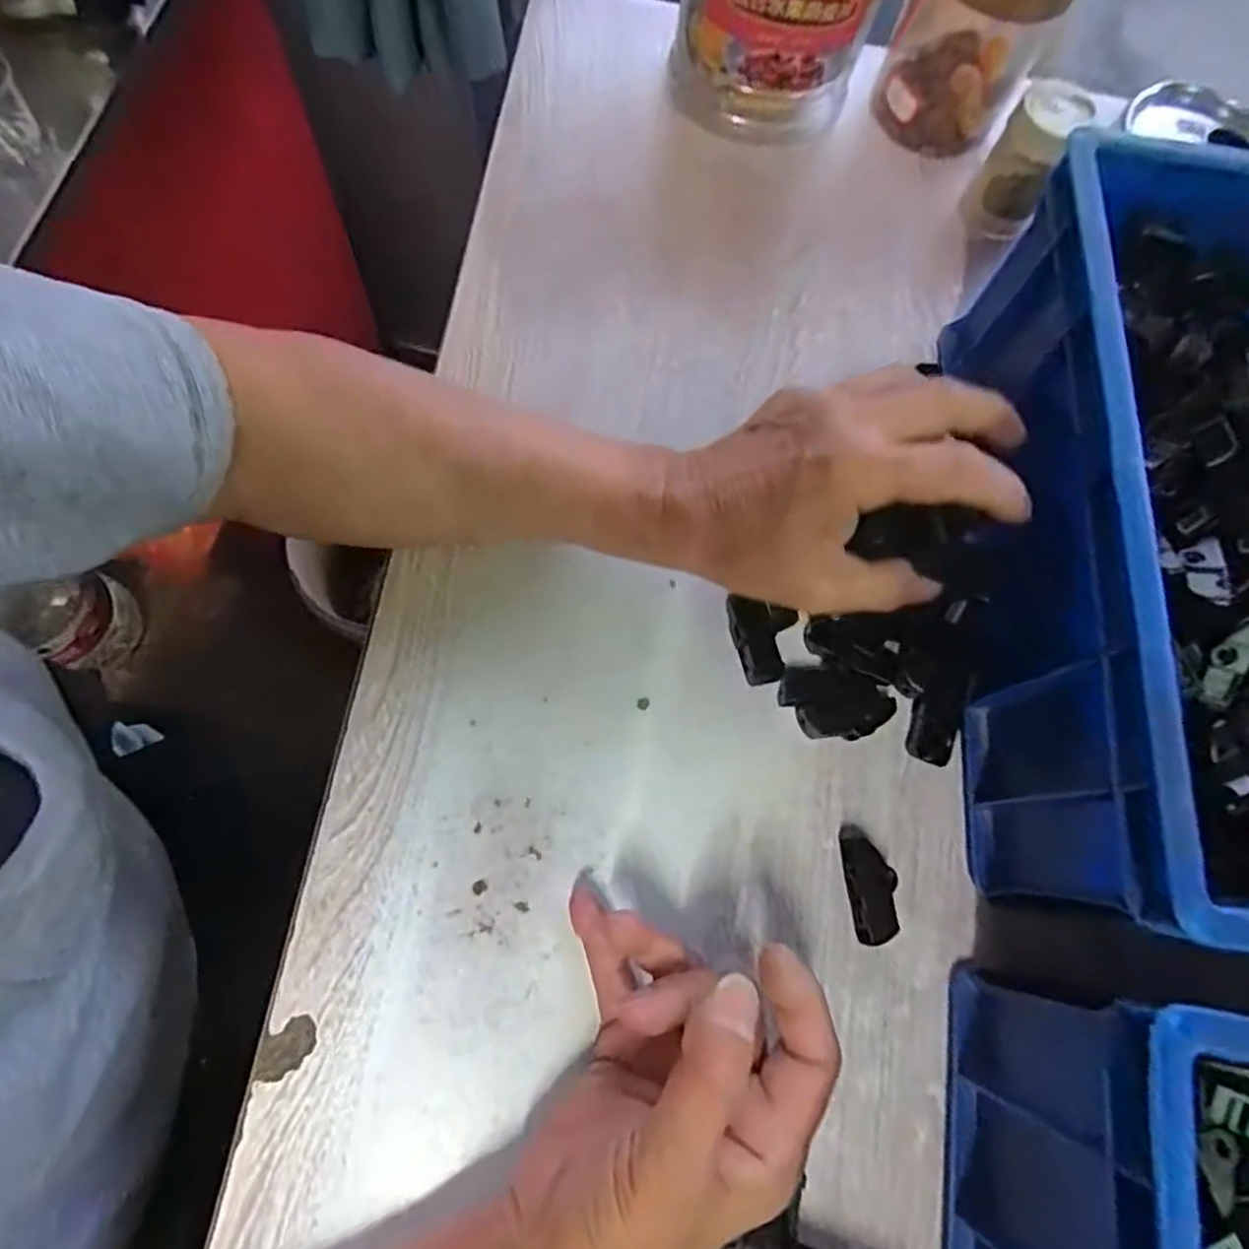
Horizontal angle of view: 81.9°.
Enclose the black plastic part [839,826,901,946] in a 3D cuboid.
[{"bbox_3d":[0.112,0.119,0.330,0.018,0.019,0.049,-4,73,-7],"label":"black plastic part"}]

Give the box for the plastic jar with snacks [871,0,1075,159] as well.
[{"bbox_3d":[0.212,-0.366,0.442,0.088,0.111,0.069,15,72,-1],"label":"plastic jar with snacks"}]

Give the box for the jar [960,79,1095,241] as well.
[{"bbox_3d":[0.241,-0.280,0.437,0.044,0.076,0.040,2,73,-5],"label":"jar"}]

